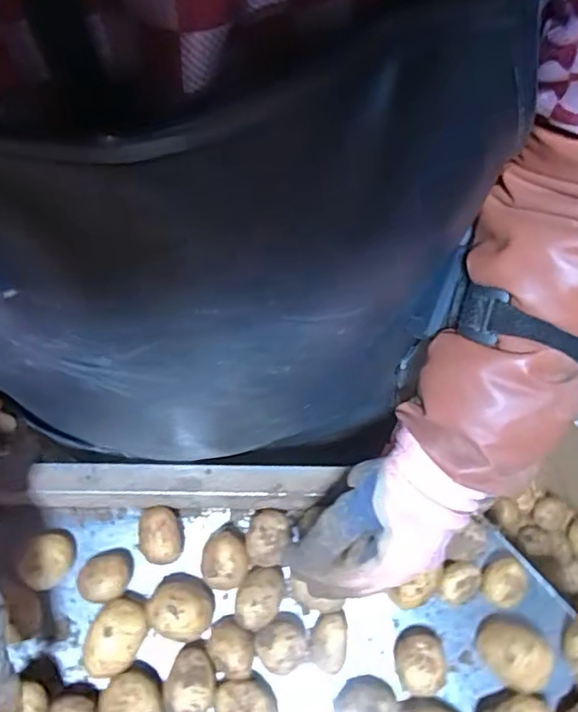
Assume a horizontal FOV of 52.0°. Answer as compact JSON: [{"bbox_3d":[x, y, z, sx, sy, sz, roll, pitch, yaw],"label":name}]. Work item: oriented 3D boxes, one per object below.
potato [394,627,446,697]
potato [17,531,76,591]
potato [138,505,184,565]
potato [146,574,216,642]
[{"bbox_3d":[0.103,0.240,0.467,0.034,0.034,0.047,2,65,1],"label":"potato"},{"bbox_3d":[-0.201,0.170,0.492,0.038,0.032,0.043,3,65,2],"label":"potato"},{"bbox_3d":[-0.107,0.150,0.495,0.032,0.029,0.045,-11,65,-5],"label":"potato"},{"bbox_3d":[-0.085,0.202,0.474,0.049,0.040,0.046,0,65,0],"label":"potato"}]

